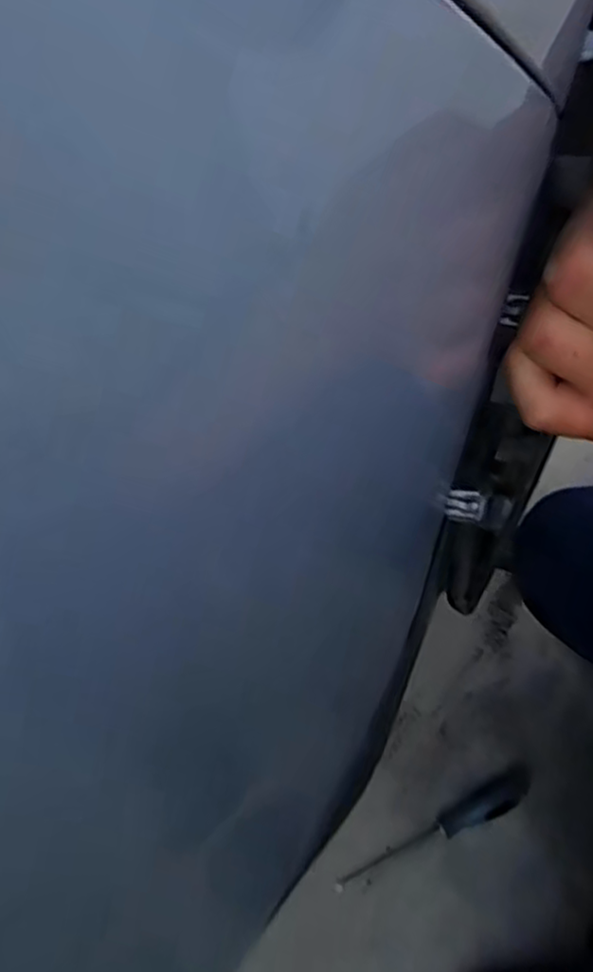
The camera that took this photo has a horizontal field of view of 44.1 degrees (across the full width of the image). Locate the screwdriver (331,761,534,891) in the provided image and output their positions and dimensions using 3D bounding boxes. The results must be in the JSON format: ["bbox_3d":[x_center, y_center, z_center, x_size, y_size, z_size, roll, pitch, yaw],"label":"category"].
[{"bbox_3d":[0.146,0.353,0.747,0.225,0.035,0.033,-24,58,-14],"label":"screwdriver"}]

